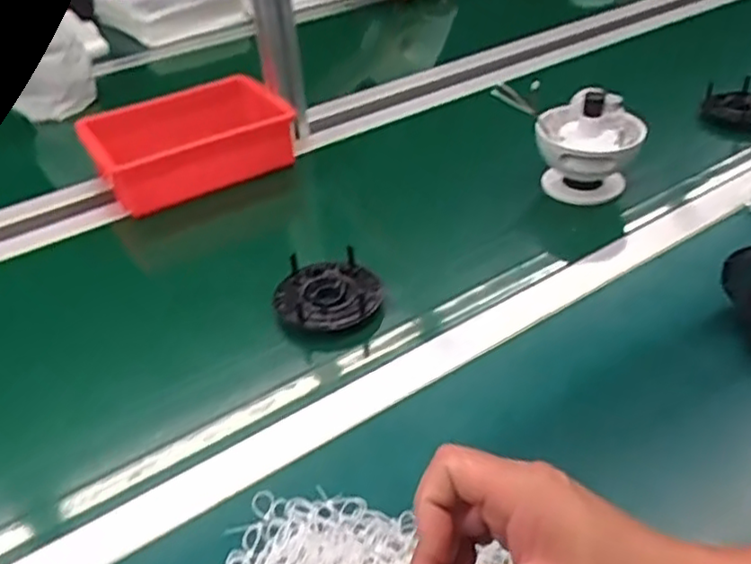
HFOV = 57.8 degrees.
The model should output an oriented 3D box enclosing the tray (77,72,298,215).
[{"bbox_3d":[-0.231,-0.171,0.850,0.240,0.079,0.166,-17,41,-18],"label":"tray"}]

